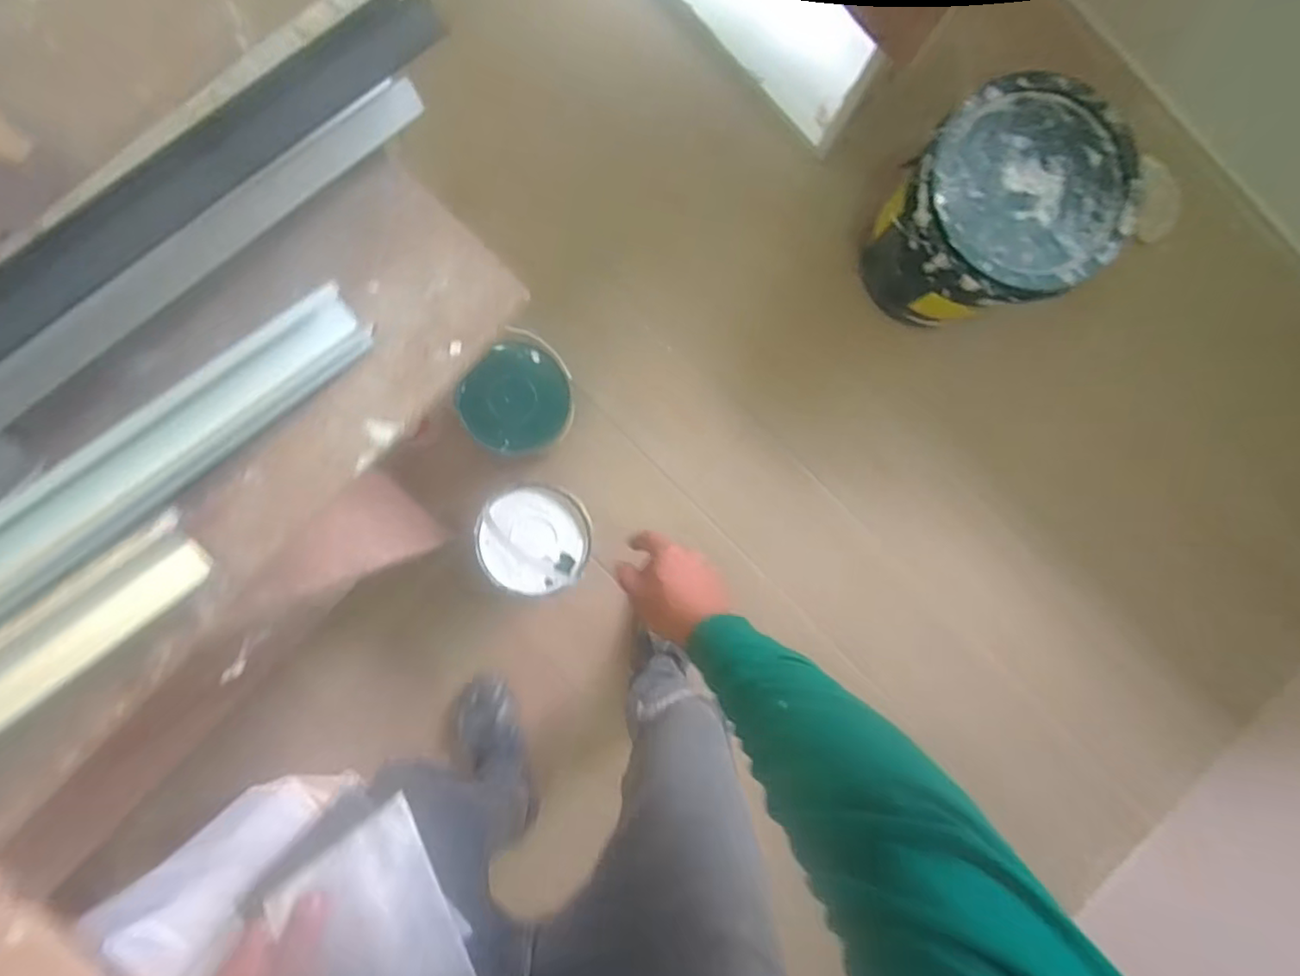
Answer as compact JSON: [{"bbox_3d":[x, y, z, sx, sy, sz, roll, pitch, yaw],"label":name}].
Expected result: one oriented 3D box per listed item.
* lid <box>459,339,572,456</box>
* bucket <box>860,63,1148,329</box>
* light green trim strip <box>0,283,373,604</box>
[{"bbox_3d":[-0.204,-0.134,0.976,0.158,0.021,0.160,-3,104,-11],"label":"lid"},{"bbox_3d":[0.511,-0.411,1.009,0.275,0.316,0.264,0,90,-3],"label":"bucket"},{"bbox_3d":[-0.449,0.127,0.306,0.738,0.014,0.052,-44,125,-19],"label":"light green trim strip"}]

